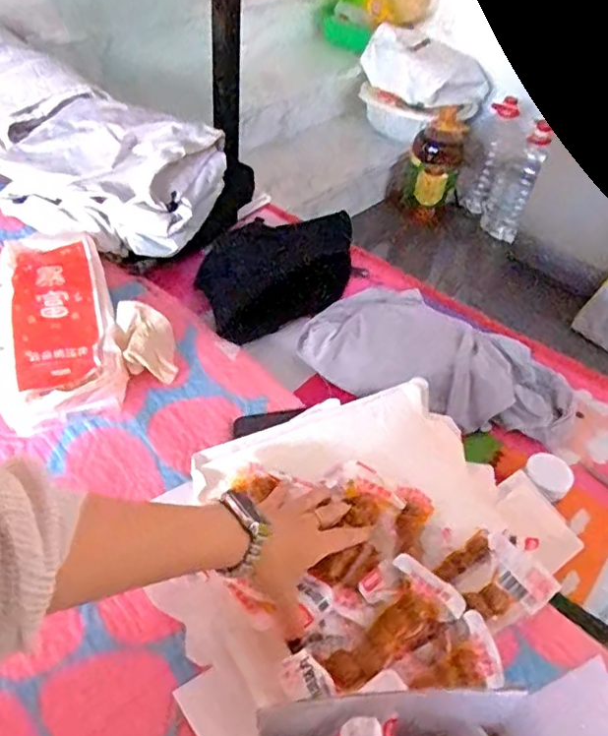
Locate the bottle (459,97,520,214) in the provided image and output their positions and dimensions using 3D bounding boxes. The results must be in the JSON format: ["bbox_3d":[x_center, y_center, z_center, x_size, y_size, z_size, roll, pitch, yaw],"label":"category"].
[{"bbox_3d":[0.557,-0.629,1.810,0.135,0.296,0.133,20,46,12],"label":"bottle"}]

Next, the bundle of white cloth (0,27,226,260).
[{"bbox_3d":[-0.456,-0.456,1.049,0.780,0.180,0.312,36,51,25],"label":"bundle of white cloth"}]

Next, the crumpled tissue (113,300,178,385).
[{"bbox_3d":[-0.197,-0.033,0.752,0.071,0.067,0.079,-4,46,-11],"label":"crumpled tissue"}]

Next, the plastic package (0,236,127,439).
[{"bbox_3d":[-0.320,-0.065,0.758,0.147,0.063,0.303,-12,48,-19],"label":"plastic package"}]

